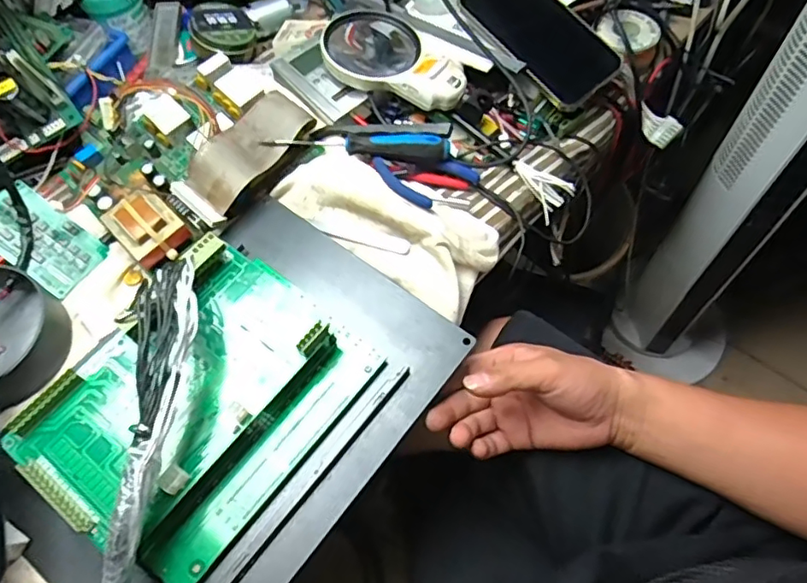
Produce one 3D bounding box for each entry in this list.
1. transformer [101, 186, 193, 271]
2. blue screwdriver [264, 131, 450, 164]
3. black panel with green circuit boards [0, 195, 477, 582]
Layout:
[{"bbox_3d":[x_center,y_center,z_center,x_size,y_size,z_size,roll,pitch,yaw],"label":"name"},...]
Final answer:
[{"bbox_3d":[-0.215,-0.054,0.483,0.062,0.032,0.050,38,68,21],"label":"transformer"},{"bbox_3d":[-0.039,-0.133,0.511,0.157,0.021,0.028,0,60,2],"label":"blue screwdriver"},{"bbox_3d":[-0.125,0.067,0.396,0.219,0.094,0.307,34,66,19],"label":"black panel with green circuit boards"}]

